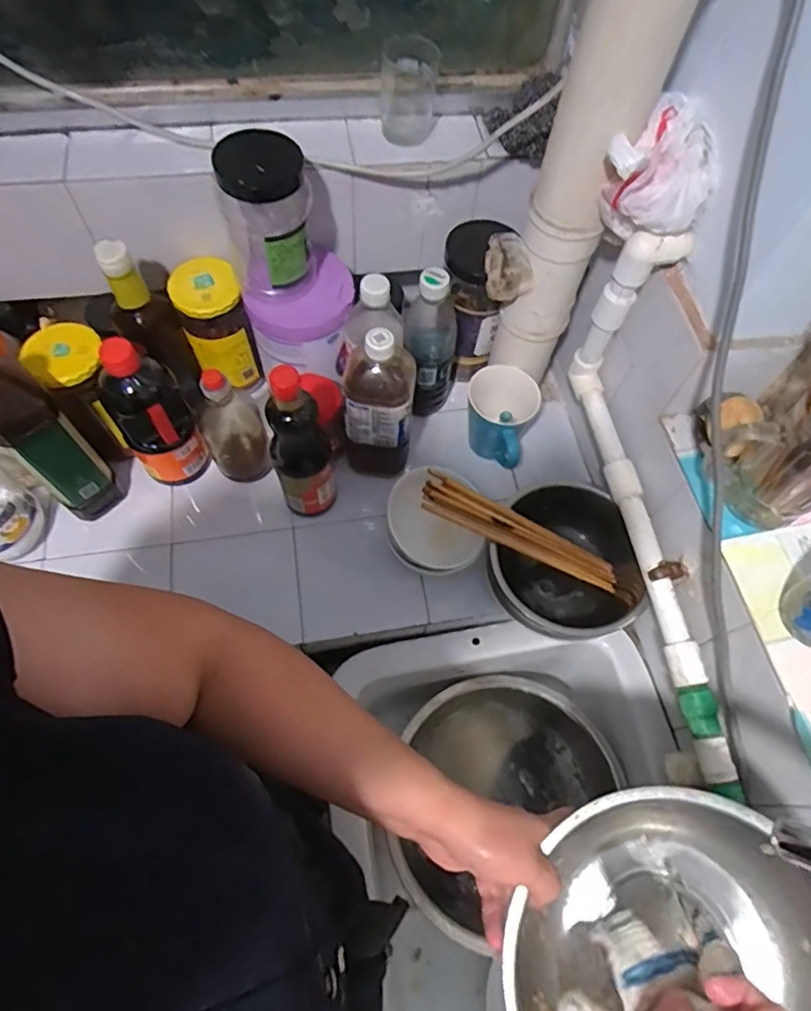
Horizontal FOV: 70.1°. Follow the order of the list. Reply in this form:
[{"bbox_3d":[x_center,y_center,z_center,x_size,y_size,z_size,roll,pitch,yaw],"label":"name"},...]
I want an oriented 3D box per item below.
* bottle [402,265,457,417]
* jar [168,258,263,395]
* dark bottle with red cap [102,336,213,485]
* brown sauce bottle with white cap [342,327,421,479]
[{"bbox_3d":[0.032,-0.202,0.724,0.071,0.224,0.066,10,63,2],"label":"bottle"},{"bbox_3d":[-0.234,-0.217,0.726,0.076,0.160,0.072,-21,66,-13],"label":"jar"},{"bbox_3d":[-0.289,-0.100,0.665,0.076,0.208,0.064,-26,68,-15],"label":"dark bottle with red cap"},{"bbox_3d":[-0.029,-0.126,0.687,0.083,0.209,0.084,4,63,-1],"label":"brown sauce bottle with white cap"}]

